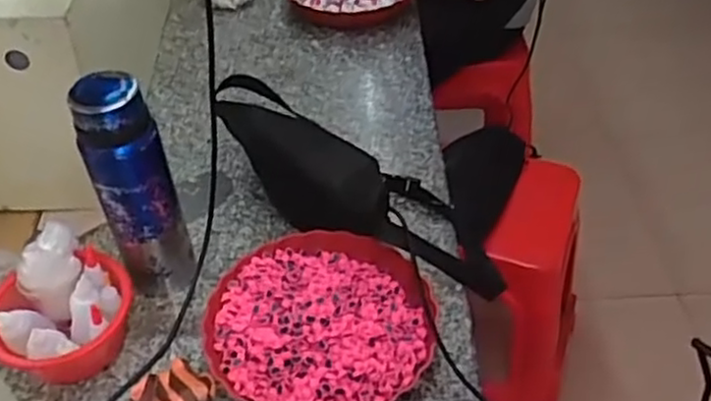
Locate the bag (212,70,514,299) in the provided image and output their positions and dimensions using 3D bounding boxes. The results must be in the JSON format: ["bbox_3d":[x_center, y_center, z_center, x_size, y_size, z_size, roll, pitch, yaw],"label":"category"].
[{"bbox_3d":[-0.009,-0.031,0.916,0.448,0.092,0.158,37,55,19],"label":"bag"}]

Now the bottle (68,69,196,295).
[{"bbox_3d":[-0.235,-0.006,0.782,0.073,0.273,0.059,-12,45,-10],"label":"bottle"}]

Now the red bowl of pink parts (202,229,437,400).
[{"bbox_3d":[-0.039,0.134,0.786,0.237,0.057,0.223,-1,44,1],"label":"red bowl of pink parts"}]

